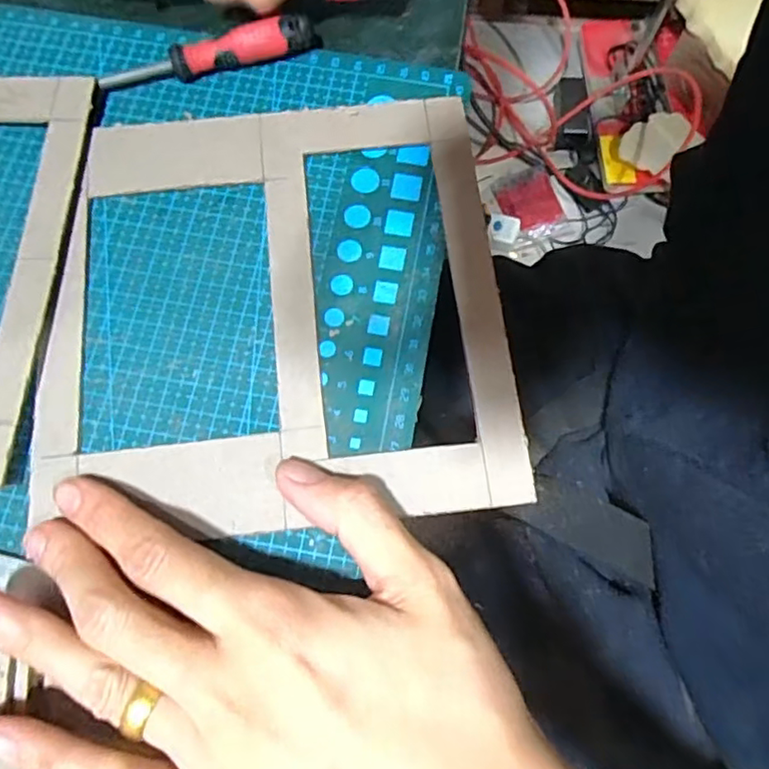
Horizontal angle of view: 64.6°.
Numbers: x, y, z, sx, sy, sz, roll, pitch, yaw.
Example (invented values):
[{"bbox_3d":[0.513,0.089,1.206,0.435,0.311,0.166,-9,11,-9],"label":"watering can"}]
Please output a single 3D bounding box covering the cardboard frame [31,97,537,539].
[{"bbox_3d":[-0.041,-0.033,0.228,0.166,0.005,0.169,-6,73,-1],"label":"cardboard frame"}]

